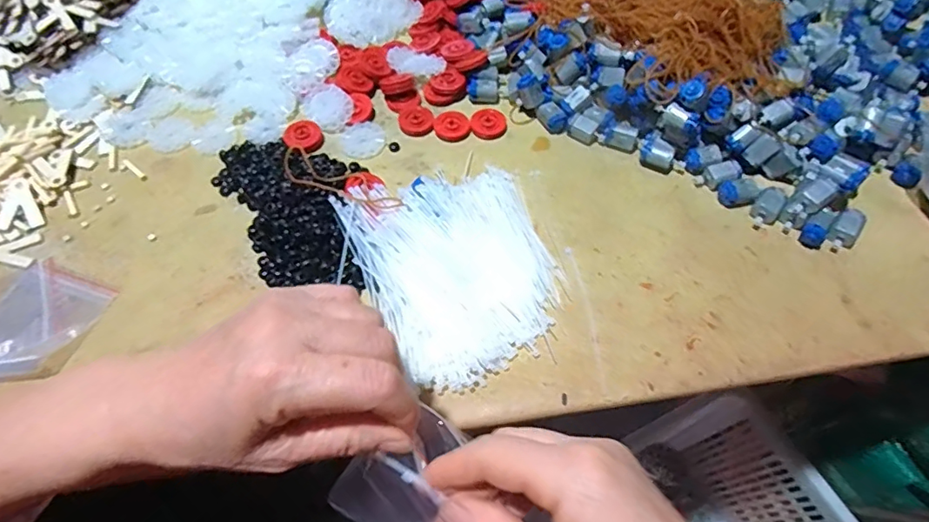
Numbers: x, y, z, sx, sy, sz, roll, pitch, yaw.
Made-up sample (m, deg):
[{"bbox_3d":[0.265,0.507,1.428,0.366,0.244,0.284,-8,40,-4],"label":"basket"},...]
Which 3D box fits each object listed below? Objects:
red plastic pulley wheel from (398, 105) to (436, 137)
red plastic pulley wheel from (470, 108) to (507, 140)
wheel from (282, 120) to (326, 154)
[{"bbox_3d":[-0.044,-0.129,0.477,0.032,0.005,0.030,-1,81,4],"label":"red plastic pulley wheel"},{"bbox_3d":[0.022,-0.126,0.471,0.032,0.010,0.028,14,61,9],"label":"red plastic pulley wheel"},{"bbox_3d":[-0.145,-0.113,0.467,0.036,0.009,0.032,19,62,11],"label":"wheel"}]

